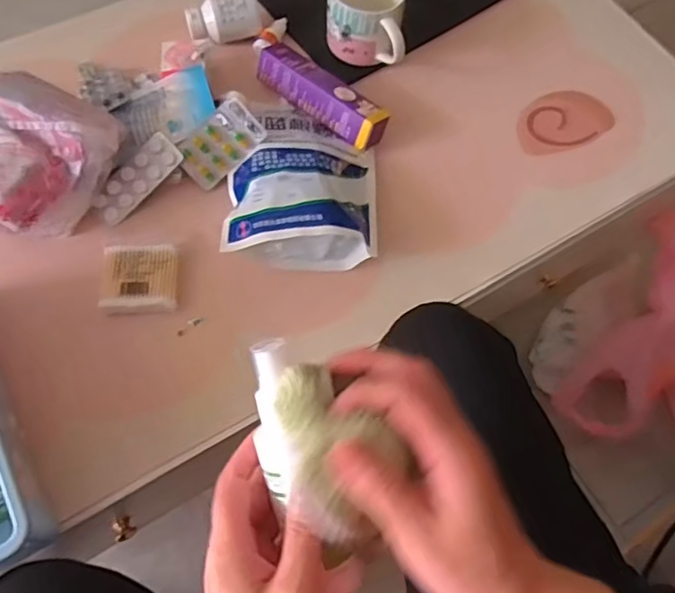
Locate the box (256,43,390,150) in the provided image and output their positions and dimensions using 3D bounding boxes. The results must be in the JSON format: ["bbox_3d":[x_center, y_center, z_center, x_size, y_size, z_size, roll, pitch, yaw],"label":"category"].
[{"bbox_3d":[-0.019,-0.251,0.710,0.176,0.038,0.052,38,70,13],"label":"box"}]

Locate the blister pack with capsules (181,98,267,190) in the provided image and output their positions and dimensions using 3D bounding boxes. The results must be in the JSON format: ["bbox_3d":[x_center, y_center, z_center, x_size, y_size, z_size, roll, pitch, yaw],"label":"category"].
[{"bbox_3d":[-0.133,-0.174,0.661,0.097,0.006,0.055,-41,114,7],"label":"blister pack with capsules"}]

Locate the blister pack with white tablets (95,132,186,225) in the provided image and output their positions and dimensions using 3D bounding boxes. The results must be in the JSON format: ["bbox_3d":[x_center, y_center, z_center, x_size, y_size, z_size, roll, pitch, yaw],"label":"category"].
[{"bbox_3d":[-0.230,-0.134,0.659,0.113,0.008,0.044,-44,90,-1],"label":"blister pack with white tablets"}]

